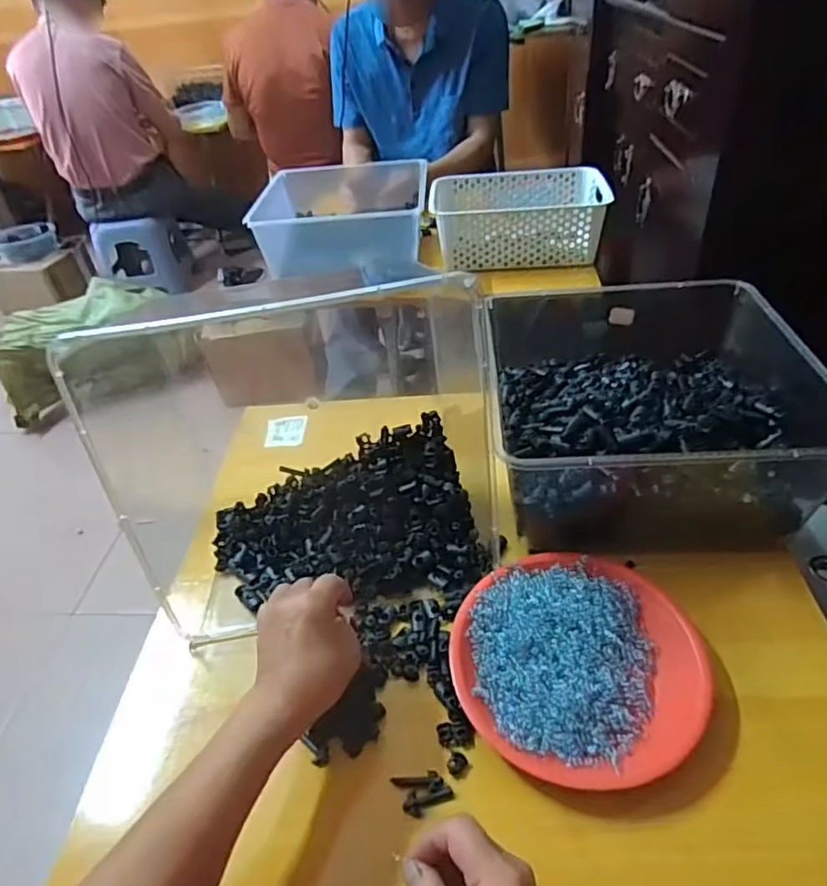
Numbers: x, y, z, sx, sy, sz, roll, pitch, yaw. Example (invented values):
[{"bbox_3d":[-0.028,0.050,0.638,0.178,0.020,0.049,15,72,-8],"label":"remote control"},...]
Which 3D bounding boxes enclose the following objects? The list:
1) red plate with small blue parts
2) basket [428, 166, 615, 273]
[{"bbox_3d":[0.128,0.172,0.478,0.185,0.029,0.188,-4,40,4],"label":"red plate with small blue parts"},{"bbox_3d":[0.194,-0.419,1.110,0.295,0.101,0.207,-2,40,6],"label":"basket"}]

